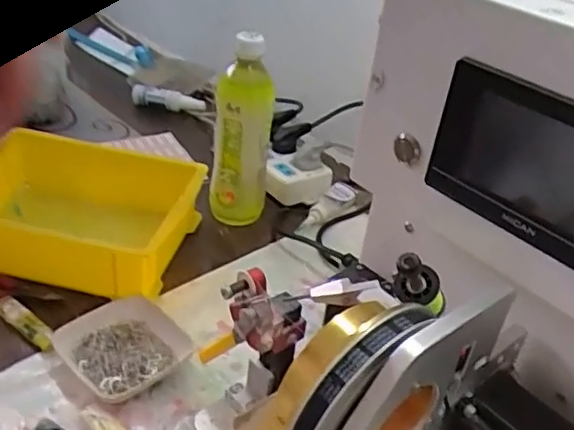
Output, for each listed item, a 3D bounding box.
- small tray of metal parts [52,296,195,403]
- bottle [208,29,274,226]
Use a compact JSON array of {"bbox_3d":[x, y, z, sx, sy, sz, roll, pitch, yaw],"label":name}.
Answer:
[{"bbox_3d":[-0.147,0.116,0.545,0.093,0.025,0.098,-23,44,-37],"label":"small tray of metal parts"},{"bbox_3d":[-0.053,-0.098,0.709,0.065,0.210,0.067,4,34,-6],"label":"bottle"}]

